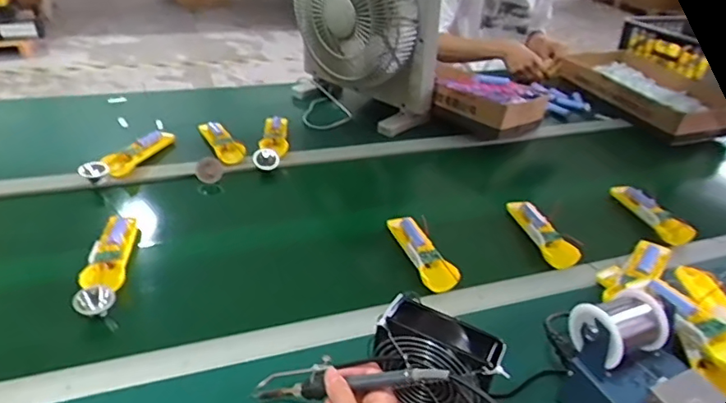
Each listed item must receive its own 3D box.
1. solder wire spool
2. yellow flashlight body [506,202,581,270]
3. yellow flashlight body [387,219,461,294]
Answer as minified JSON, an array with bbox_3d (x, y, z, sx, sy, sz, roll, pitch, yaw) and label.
[{"bbox_3d":[0.269,0.129,0.557,0.083,0.057,0.064,-9,35,-22],"label":"solder wire spool"},{"bbox_3d":[0.286,0.046,0.856,0.047,0.028,0.163,-1,33,-10],"label":"yellow flashlight body"},{"bbox_3d":[0.088,0.072,0.801,0.045,0.030,0.159,-6,34,-18],"label":"yellow flashlight body"}]

